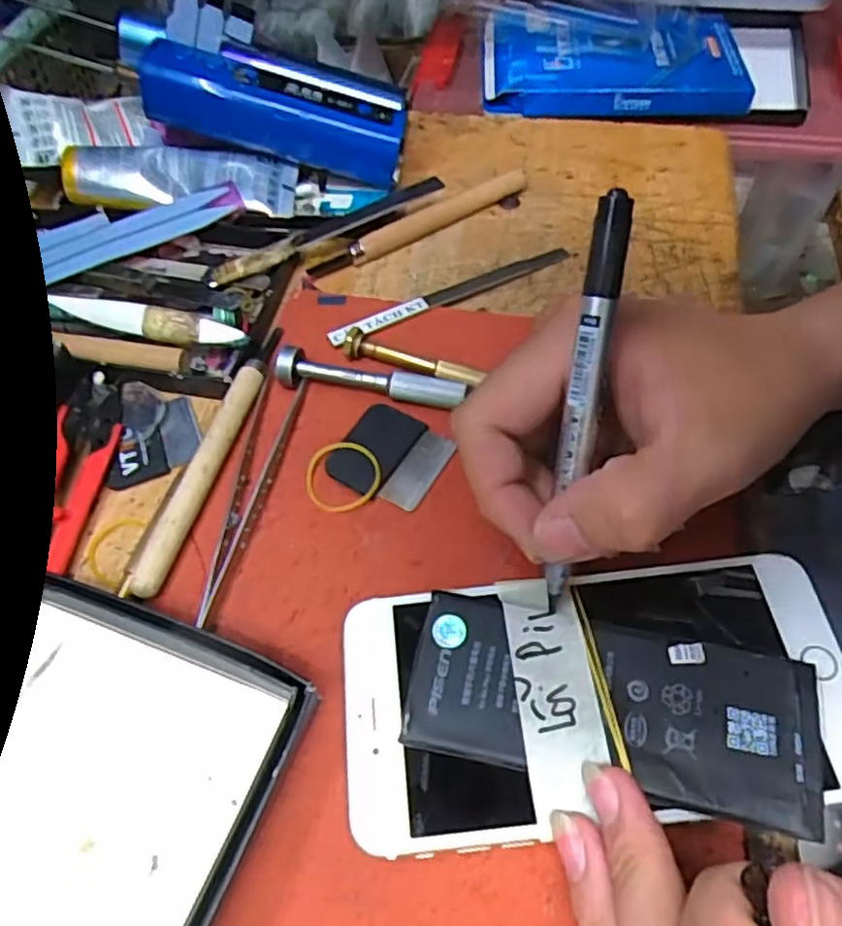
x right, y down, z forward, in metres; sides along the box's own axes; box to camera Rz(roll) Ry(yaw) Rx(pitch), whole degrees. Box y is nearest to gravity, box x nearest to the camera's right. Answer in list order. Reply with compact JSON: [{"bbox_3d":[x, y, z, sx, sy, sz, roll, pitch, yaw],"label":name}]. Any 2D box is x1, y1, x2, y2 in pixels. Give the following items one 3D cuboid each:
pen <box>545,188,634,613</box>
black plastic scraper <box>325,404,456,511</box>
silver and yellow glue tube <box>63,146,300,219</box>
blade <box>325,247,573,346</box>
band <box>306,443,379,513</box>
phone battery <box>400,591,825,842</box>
[{"bbox_3d":[0.047,-0.013,0.194,0.010,0.122,0.007,4,19,-1],"label":"pen"},{"bbox_3d":[-0.012,-0.003,0.266,0.041,0.006,0.039,25,61,18],"label":"black plastic scraper"},{"bbox_3d":[-0.124,-0.146,0.343,0.112,0.023,0.030,1,57,-3],"label":"silver and yellow glue tube"},{"bbox_3d":[0.015,-0.082,0.319,0.128,0.005,0.013,-25,59,-13],"label":"blade"},{"bbox_3d":[-0.030,0.005,0.261,0.029,0.004,0.029,-1,57,2],"label":"band"},{"bbox_3d":[0.056,0.072,0.201,0.117,0.004,0.049,7,57,9],"label":"phone battery"}]

